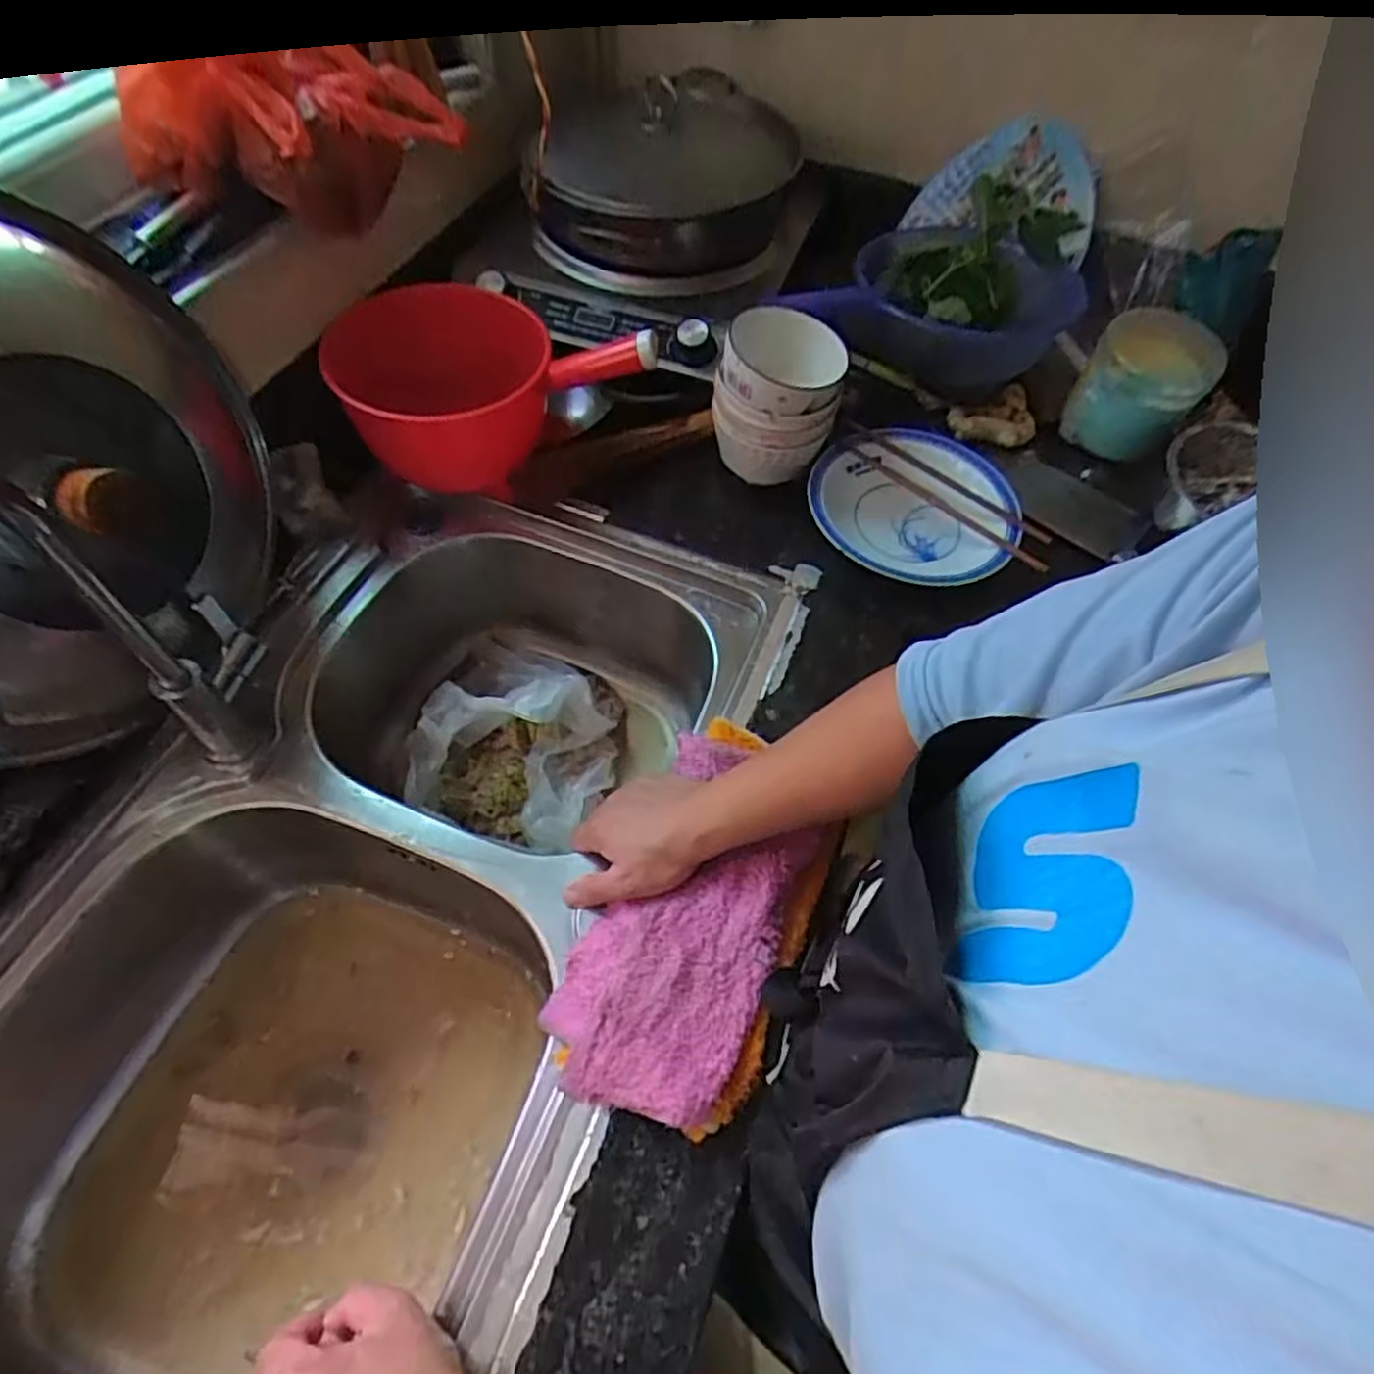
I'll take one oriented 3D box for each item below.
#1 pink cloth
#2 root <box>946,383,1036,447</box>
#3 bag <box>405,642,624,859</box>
[{"bbox_3d":[0.017,0.149,0.513,0.142,0.045,0.273,23,59,10],"label":"pink cloth"},{"bbox_3d":[0.332,-0.287,0.804,0.093,0.050,0.046,-16,61,-14],"label":"root"},{"bbox_3d":[-0.163,0.037,0.728,0.179,0.091,0.220,10,58,2],"label":"bag"}]

